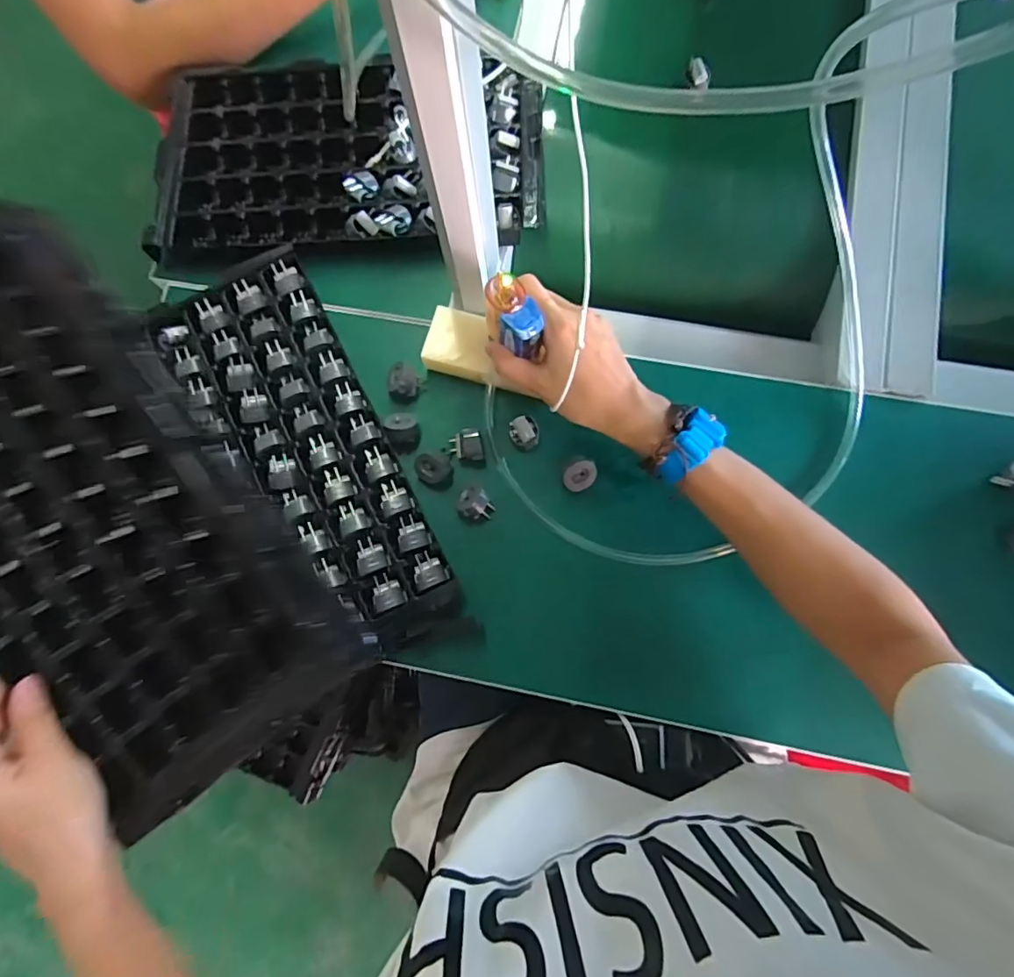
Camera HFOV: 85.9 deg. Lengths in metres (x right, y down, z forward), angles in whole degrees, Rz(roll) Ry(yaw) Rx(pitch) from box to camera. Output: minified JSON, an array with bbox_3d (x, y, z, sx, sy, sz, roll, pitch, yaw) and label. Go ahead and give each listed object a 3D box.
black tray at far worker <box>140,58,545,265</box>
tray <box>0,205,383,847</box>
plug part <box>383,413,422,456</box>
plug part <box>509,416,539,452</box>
[{"bbox_3d":[-0.149,-0.313,0.514,0.364,0.042,0.200,2,80,1],"label":"black tray at far worker"},{"bbox_3d":[-0.263,0.018,0.337,0.199,0.032,0.354,-42,85,9],"label":"tray"},{"bbox_3d":[-0.088,-0.048,0.468,0.028,0.023,0.032,-29,78,-2],"label":"plug part"},{"bbox_3d":[0.015,-0.048,0.465,0.025,0.022,0.026,-1,79,4],"label":"plug part"}]

